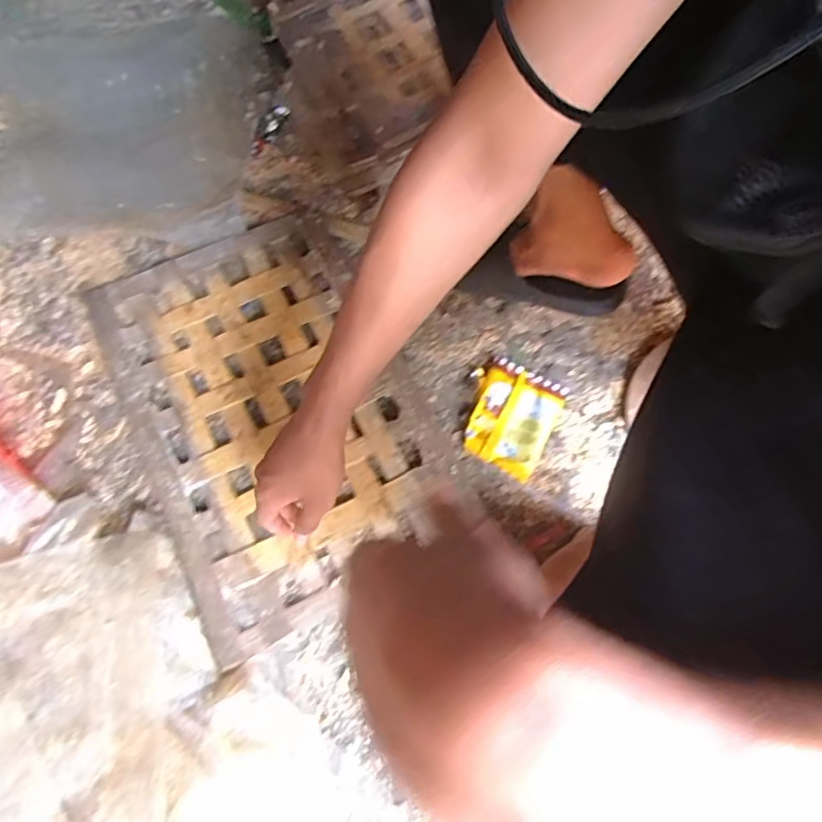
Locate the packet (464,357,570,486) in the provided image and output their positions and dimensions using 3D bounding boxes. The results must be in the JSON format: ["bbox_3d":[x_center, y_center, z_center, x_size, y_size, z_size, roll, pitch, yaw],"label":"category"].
[{"bbox_3d":[0.125,0.003,0.747,0.118,0.013,0.146,30,69,9],"label":"packet"}]

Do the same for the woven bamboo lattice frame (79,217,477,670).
[{"bbox_3d":[-0.168,-0.017,0.726,0.338,0.013,0.515,-24,70,-12],"label":"woven bamboo lattice frame"}]

